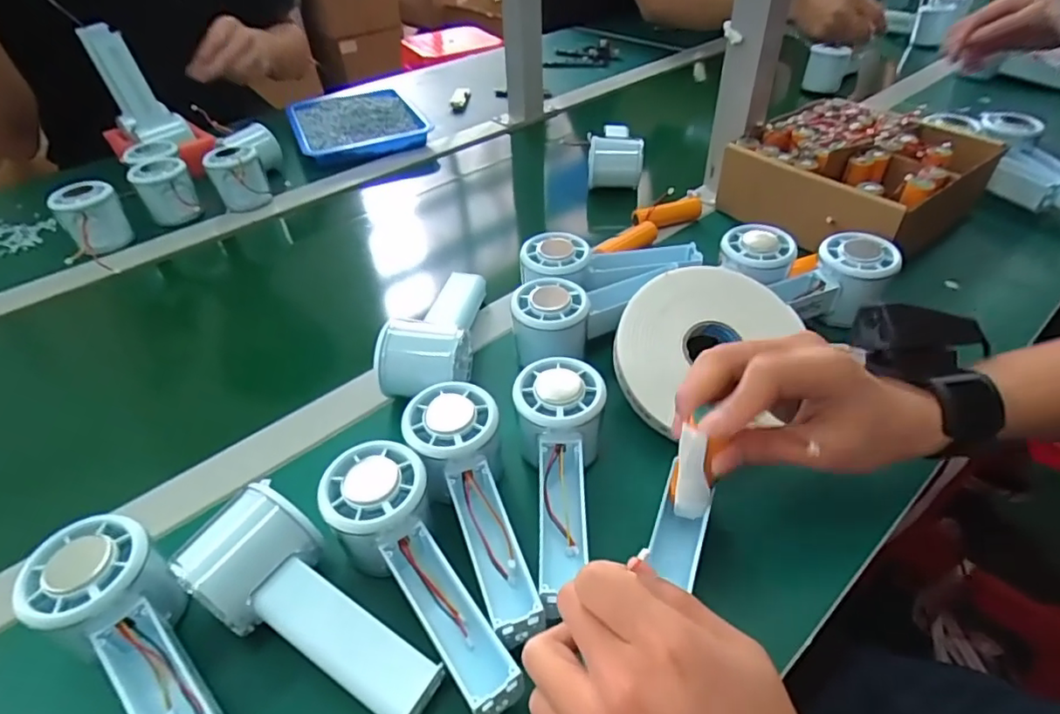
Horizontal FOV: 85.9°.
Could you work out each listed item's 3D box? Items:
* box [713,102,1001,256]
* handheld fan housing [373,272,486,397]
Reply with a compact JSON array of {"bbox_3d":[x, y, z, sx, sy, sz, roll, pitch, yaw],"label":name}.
[{"bbox_3d":[0.325,-0.182,0.571,0.229,0.073,0.189,-28,49,-25],"label":"box"},{"bbox_3d":[-0.074,-0.033,0.459,0.064,0.055,0.151,1,43,4],"label":"handheld fan housing"}]

